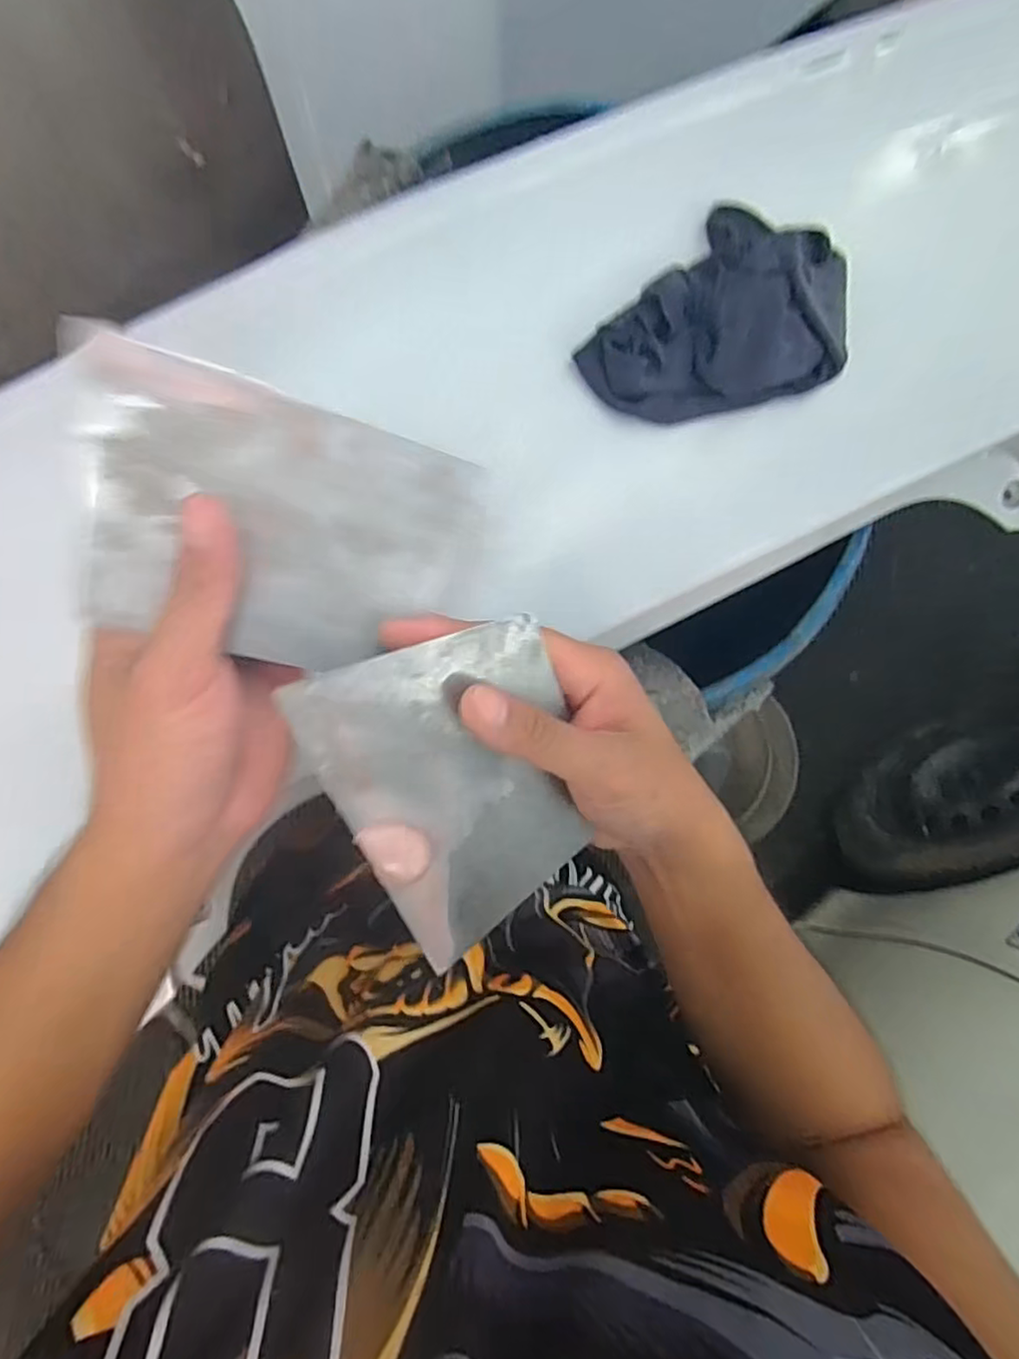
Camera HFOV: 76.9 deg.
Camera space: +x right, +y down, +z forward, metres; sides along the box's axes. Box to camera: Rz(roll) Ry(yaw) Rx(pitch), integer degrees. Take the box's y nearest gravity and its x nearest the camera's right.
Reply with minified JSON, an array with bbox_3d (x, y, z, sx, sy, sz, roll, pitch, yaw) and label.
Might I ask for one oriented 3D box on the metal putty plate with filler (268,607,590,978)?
[{"bbox_3d":[-0.015,0.044,0.260,0.095,0.004,0.137,-29,118,-18],"label":"metal putty plate with filler"}]

